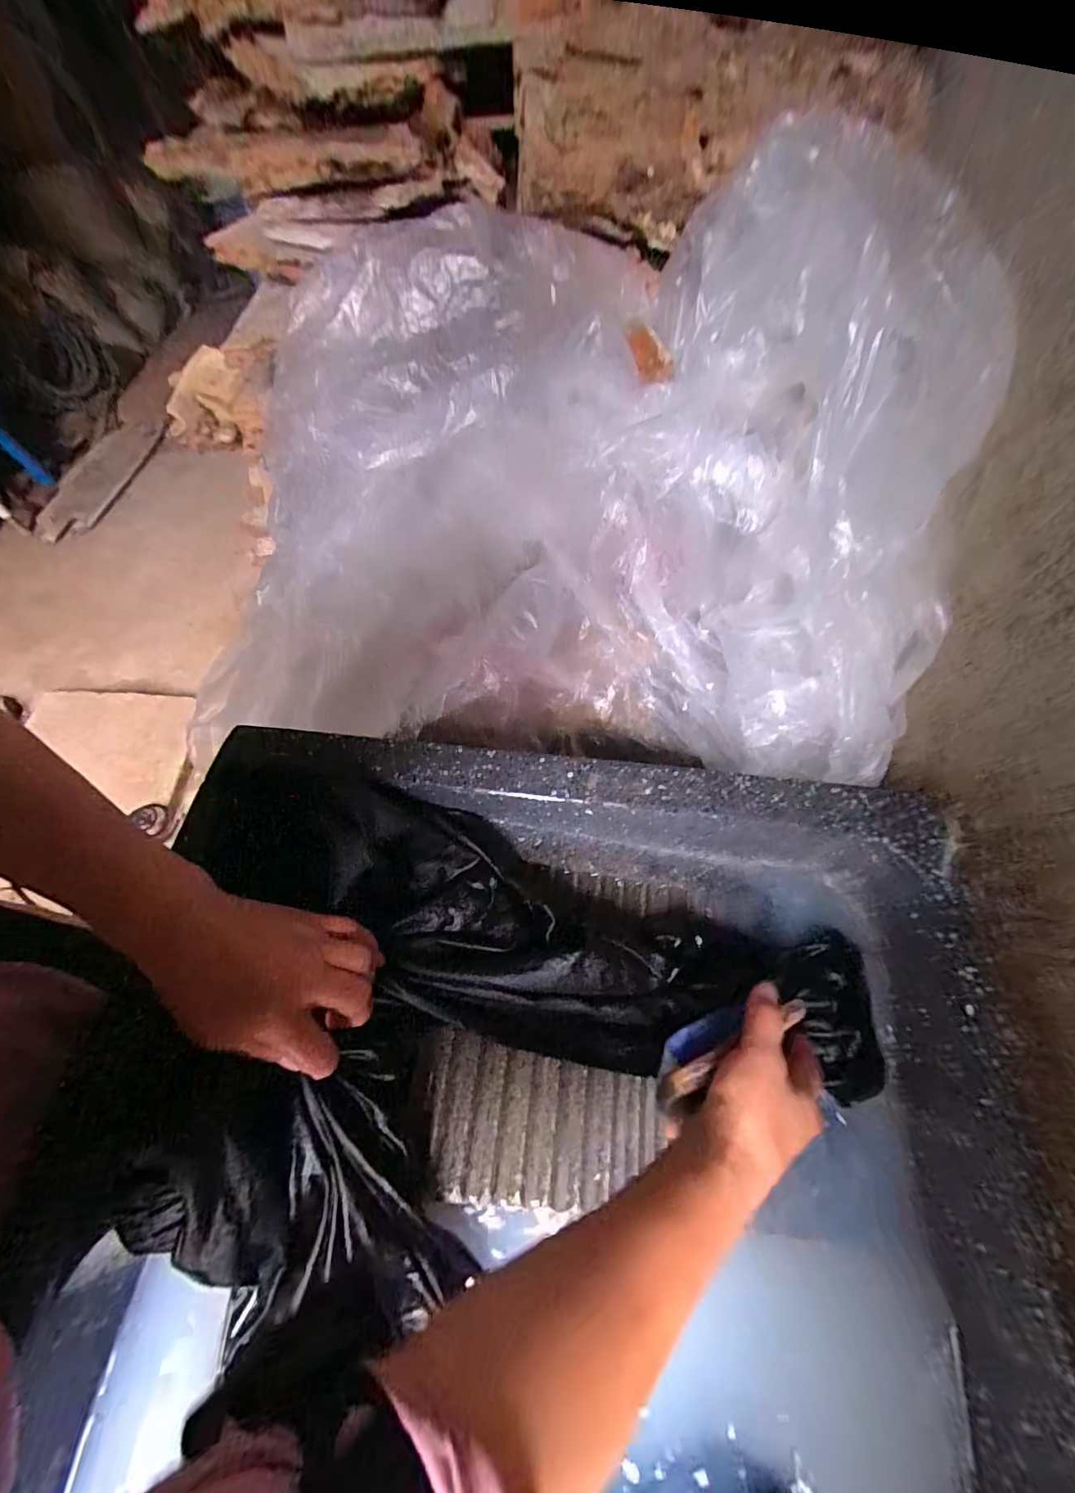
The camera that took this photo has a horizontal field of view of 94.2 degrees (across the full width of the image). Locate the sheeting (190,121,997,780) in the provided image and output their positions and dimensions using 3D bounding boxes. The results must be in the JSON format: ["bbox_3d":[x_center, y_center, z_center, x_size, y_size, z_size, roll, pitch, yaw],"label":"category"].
[{"bbox_3d":[0.010,-0.247,0.477,0.654,0.348,0.380,8,63,5],"label":"sheeting"}]

